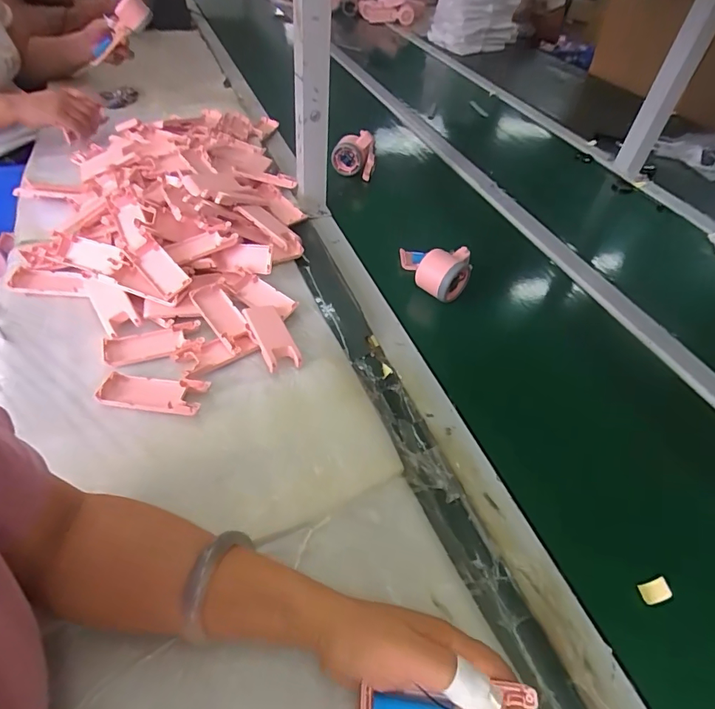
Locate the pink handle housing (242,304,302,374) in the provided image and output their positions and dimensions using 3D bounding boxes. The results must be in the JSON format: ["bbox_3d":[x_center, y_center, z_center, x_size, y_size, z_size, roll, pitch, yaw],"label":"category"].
[{"bbox_3d":[-0.101,-0.023,0.526,0.039,0.017,0.108,-17,52,-21],"label":"pink handle housing"}]

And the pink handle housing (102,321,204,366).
[{"bbox_3d":[-0.231,-0.011,0.514,0.103,0.012,0.045,-11,50,-17],"label":"pink handle housing"}]

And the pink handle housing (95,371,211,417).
[{"bbox_3d":[-0.210,0.041,0.463,0.106,0.016,0.042,8,48,0],"label":"pink handle housing"}]

